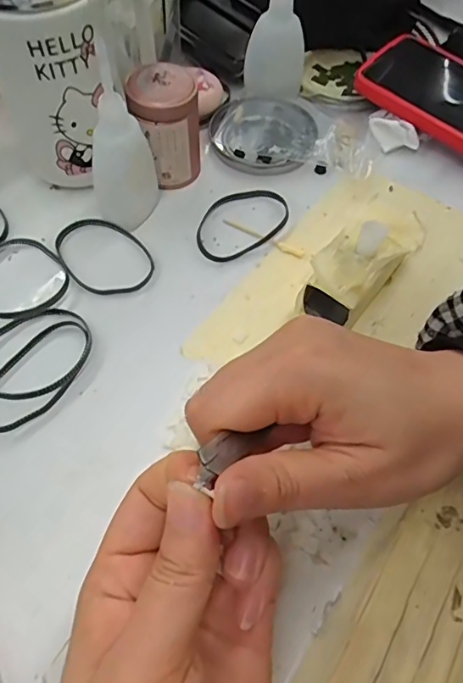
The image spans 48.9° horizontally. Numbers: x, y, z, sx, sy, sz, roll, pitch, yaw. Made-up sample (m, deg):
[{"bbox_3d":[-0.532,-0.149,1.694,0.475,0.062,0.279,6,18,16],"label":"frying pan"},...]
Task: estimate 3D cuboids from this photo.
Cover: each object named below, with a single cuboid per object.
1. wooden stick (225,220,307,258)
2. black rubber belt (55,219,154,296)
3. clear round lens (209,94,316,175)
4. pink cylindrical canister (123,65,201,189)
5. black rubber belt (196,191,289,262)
[{"bbox_3d":[0.020,-0.068,0.332,0.058,0.004,0.007,27,62,12],"label":"wooden stick"},{"bbox_3d":[-0.081,-0.054,0.319,0.069,0.004,0.047,40,65,21],"label":"black rubber belt"},{"bbox_3d":[0.024,-0.157,0.379,0.077,0.010,0.079,17,59,9],"label":"clear round lens"},{"bbox_3d":[-0.044,-0.141,0.336,0.043,0.064,0.042,1,58,-1],"label":"pink cylindrical canister"},{"bbox_3d":[0.005,-0.080,0.337,0.047,0.005,0.071,40,65,21],"label":"black rubber belt"}]

